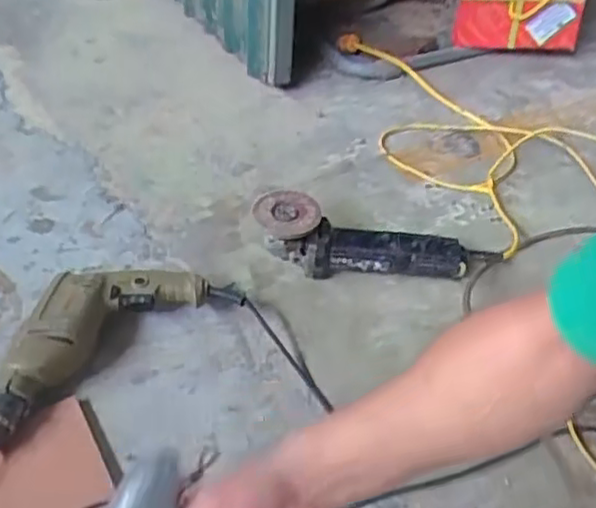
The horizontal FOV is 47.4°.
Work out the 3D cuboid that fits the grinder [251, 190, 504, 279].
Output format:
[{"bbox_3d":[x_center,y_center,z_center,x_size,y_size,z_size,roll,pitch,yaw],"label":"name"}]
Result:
[{"bbox_3d":[0.106,-0.013,0.912,0.327,0.100,0.074,6,42,2],"label":"grinder"}]

